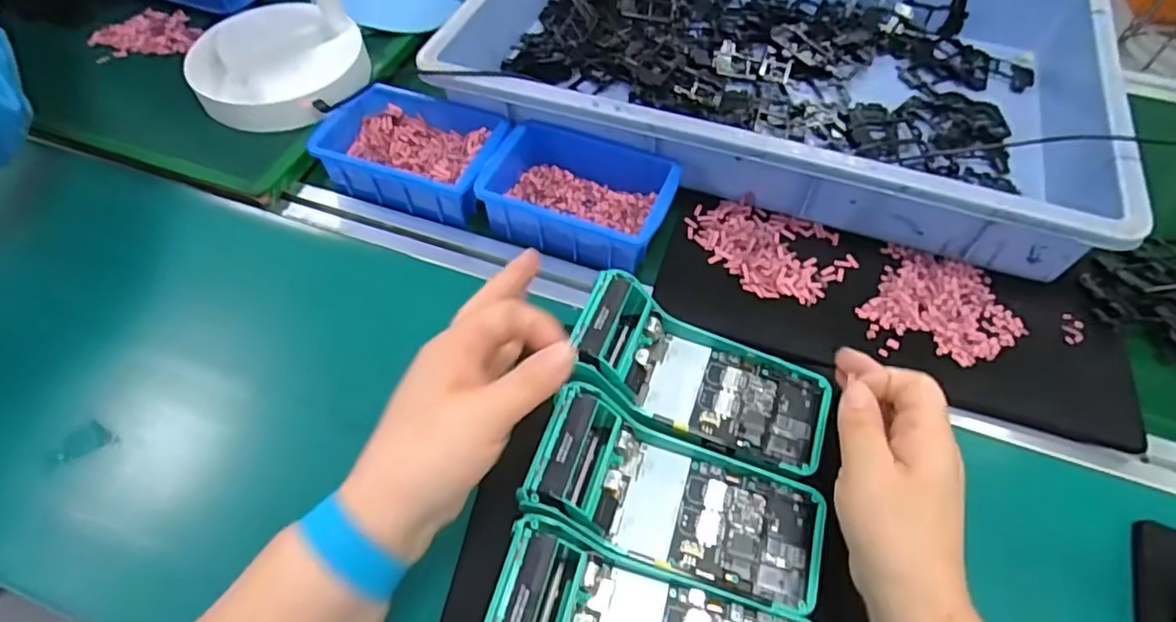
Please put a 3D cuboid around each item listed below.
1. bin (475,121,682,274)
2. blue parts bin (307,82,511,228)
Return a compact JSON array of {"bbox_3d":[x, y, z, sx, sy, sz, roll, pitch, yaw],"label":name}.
[{"bbox_3d":[-0.005,-0.098,0.503,0.147,0.048,0.110,20,59,13],"label":"bin"},{"bbox_3d":[-0.147,-0.142,0.532,0.146,0.050,0.105,15,58,10],"label":"blue parts bin"}]

